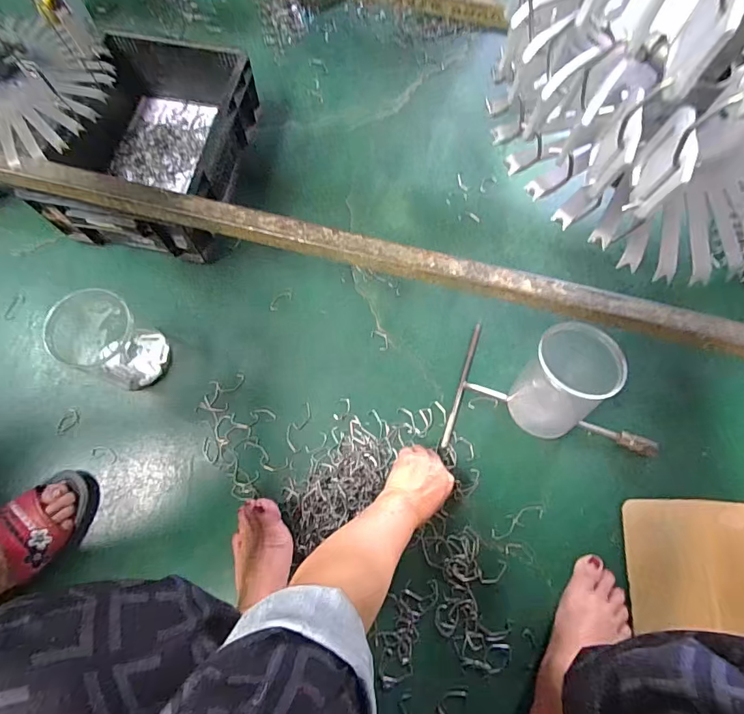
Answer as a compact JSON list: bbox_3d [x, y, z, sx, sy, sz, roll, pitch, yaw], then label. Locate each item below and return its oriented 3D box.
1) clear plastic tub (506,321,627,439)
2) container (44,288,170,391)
[{"bbox_3d":[0.246,0.038,0.574,0.096,0.139,0.110,12,72,4],"label":"clear plastic tub"},{"bbox_3d":[-0.350,-0.019,0.598,0.105,0.107,0.100,0,72,0],"label":"container"}]

